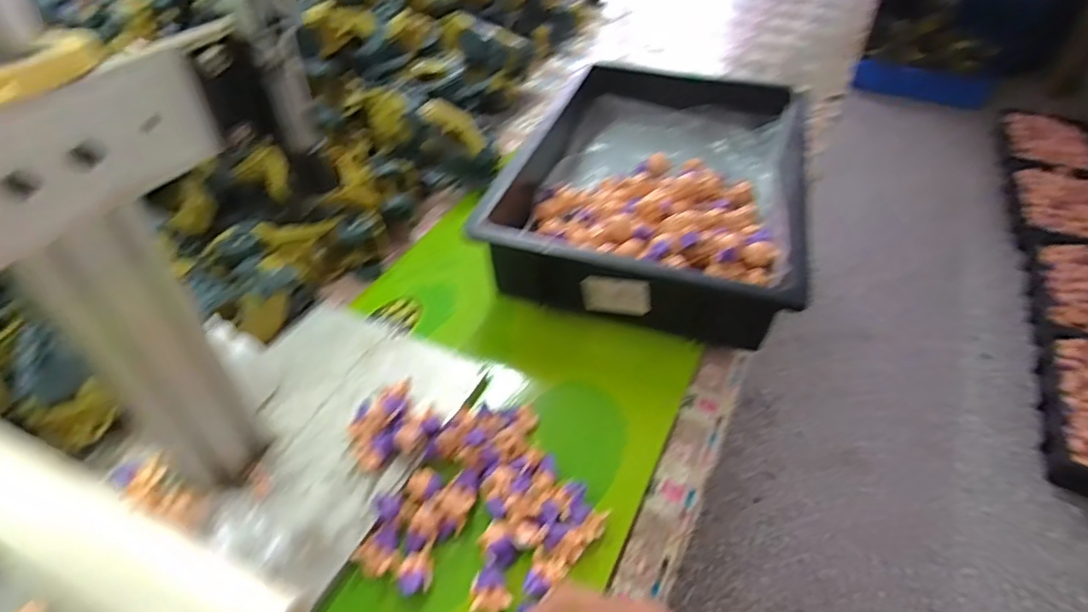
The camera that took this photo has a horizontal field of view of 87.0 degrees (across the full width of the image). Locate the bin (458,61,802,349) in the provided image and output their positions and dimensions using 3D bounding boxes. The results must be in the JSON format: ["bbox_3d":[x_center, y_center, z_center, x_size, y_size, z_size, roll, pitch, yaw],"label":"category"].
[{"bbox_3d":[0.136,-0.145,0.676,0.310,0.100,0.408,16,46,15],"label":"bin"}]

